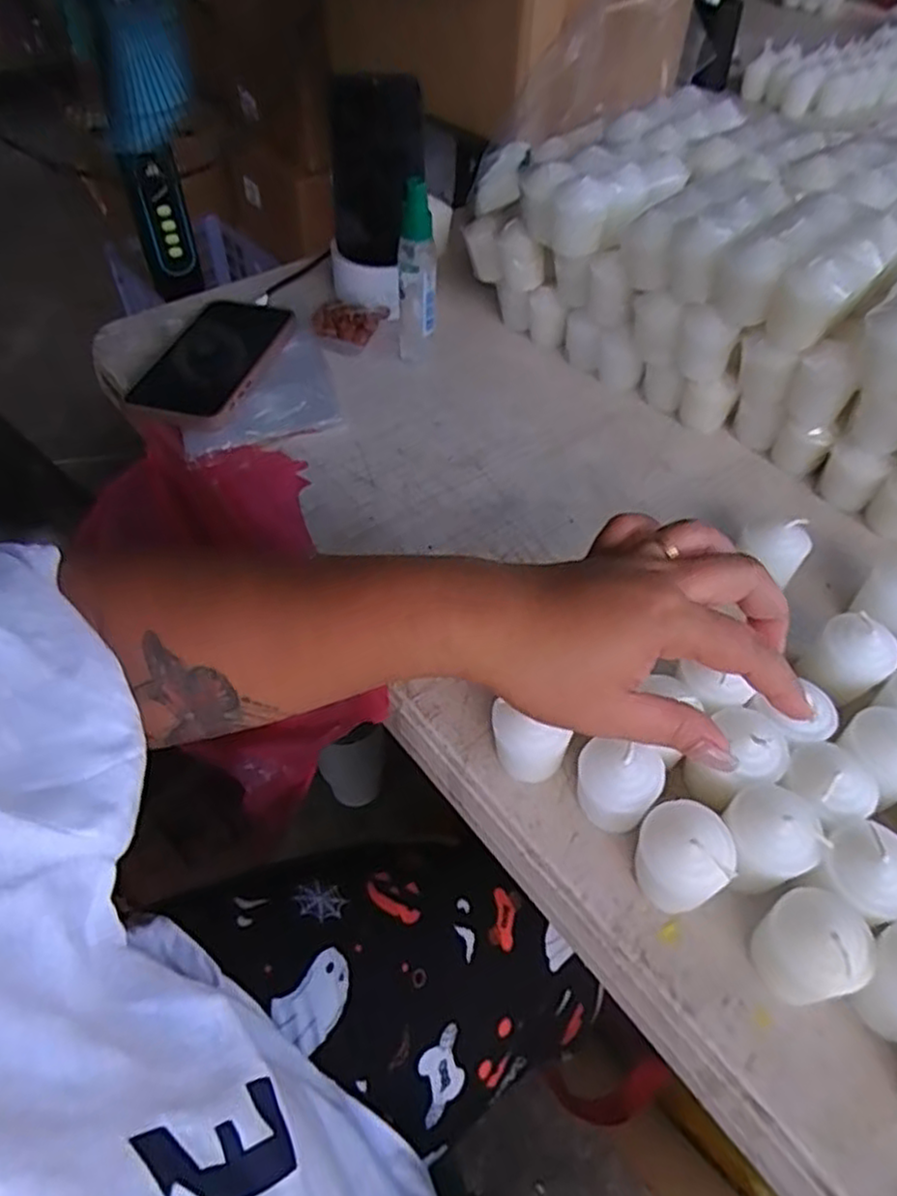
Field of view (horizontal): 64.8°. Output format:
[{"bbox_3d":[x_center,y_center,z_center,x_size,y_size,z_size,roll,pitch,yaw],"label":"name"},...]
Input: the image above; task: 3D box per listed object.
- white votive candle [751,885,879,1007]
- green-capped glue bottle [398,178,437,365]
[{"bbox_3d":[0.144,0.141,0.283,0.035,0.044,0.036,0,50,-1],"label":"white votive candle"},{"bbox_3d":[-0.024,-0.245,0.529,0.028,0.122,0.021,0,50,-1],"label":"green-capped glue bottle"}]

